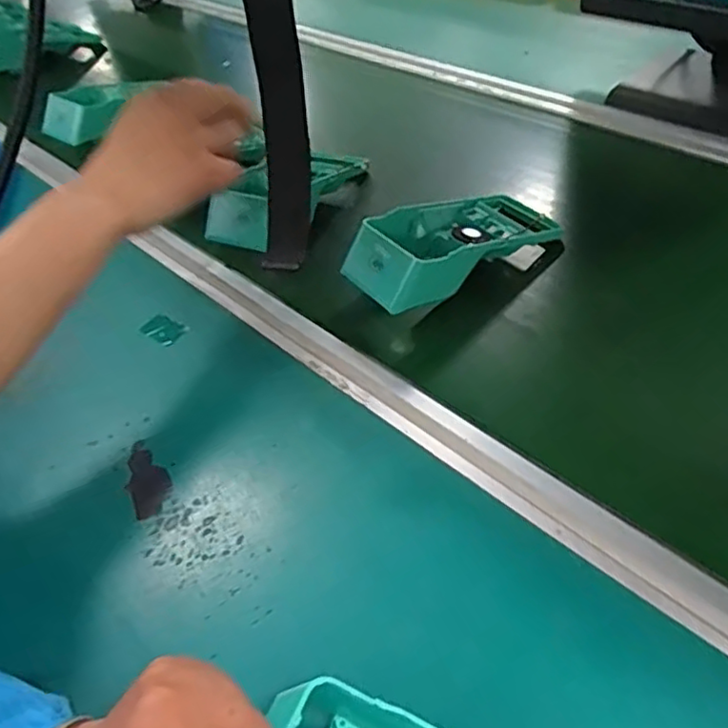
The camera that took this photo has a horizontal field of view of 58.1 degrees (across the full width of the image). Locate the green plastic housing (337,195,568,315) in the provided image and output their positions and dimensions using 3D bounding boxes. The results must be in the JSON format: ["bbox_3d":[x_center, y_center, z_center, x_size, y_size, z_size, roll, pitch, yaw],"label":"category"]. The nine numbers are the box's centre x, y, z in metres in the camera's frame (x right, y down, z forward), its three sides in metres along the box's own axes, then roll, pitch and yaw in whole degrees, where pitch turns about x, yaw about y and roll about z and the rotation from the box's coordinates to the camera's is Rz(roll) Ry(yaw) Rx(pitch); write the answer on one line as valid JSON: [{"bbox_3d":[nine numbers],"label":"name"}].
[{"bbox_3d":[0.075,-0.105,0.553,0.193,0.057,0.096,-32,49,-20],"label":"green plastic housing"}]

